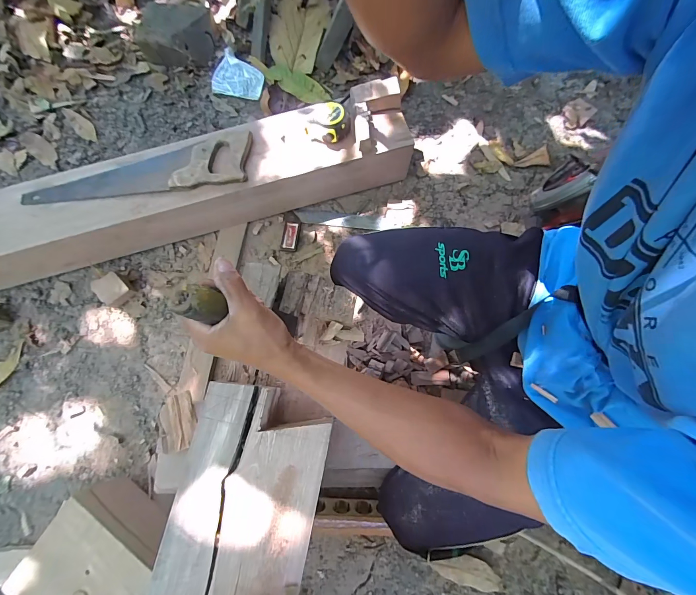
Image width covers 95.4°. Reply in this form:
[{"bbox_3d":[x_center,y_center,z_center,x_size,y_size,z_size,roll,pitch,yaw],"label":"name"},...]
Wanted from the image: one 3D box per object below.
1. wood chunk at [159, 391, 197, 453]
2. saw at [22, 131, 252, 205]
[{"bbox_3d":[-0.296,0.216,0.552,0.061,0.014,0.091,-21,76,-3],"label":"wood chunk"},{"bbox_3d":[-0.469,-0.288,0.714,0.494,0.028,0.127,-8,76,0],"label":"saw"}]

